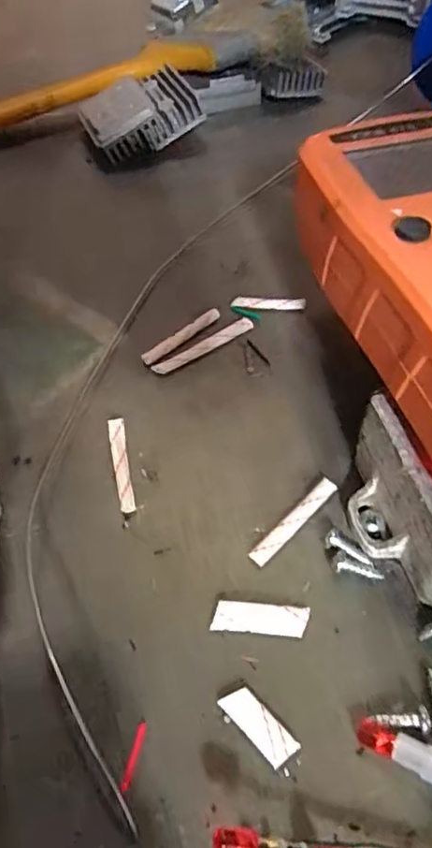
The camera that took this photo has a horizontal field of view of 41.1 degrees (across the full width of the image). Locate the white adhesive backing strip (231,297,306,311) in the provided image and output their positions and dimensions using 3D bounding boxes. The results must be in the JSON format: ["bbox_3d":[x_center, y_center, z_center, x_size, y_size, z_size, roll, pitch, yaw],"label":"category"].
[{"bbox_3d":[0.020,-0.047,0.222,0.028,0.004,0.005,2,54,5],"label":"white adhesive backing strip"}]

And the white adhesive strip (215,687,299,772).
[{"bbox_3d":[0.010,0.071,0.136,0.007,0.004,0.019,-39,60,-24],"label":"white adhesive strip"}]

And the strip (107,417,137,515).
[{"bbox_3d":[-0.029,0.012,0.178,0.005,0.005,0.033,-10,53,-5],"label":"strip"}]

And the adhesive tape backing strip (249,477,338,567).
[{"bbox_3d":[0.023,0.027,0.166,0.005,0.004,0.034,37,63,26],"label":"adhesive tape backing strip"}]

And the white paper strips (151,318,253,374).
[{"bbox_3d":[-0.004,-0.029,0.210,0.042,0.004,0.004,-29,57,-17],"label":"white paper strips"}]

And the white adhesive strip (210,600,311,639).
[{"bbox_3d":[0.012,0.050,0.149,0.025,0.004,0.007,2,53,4],"label":"white adhesive strip"}]

